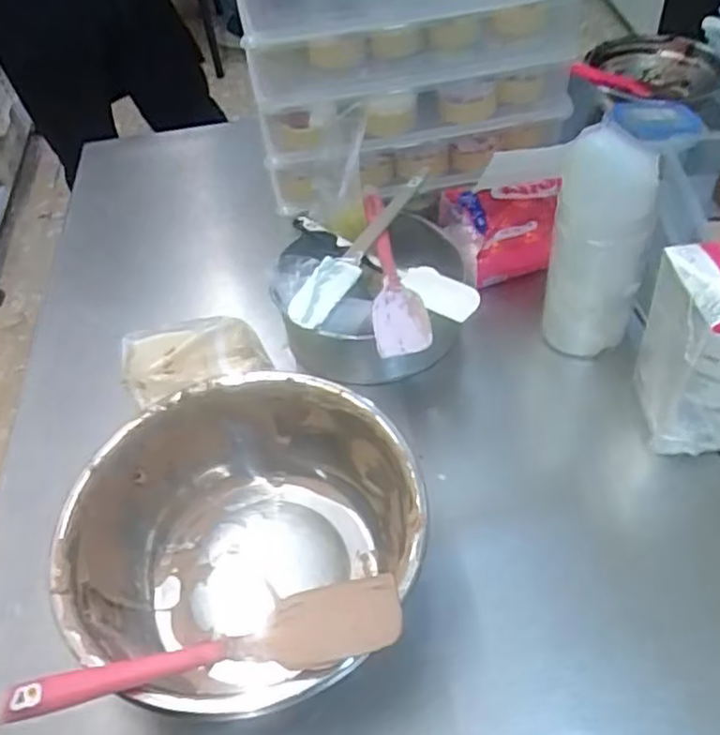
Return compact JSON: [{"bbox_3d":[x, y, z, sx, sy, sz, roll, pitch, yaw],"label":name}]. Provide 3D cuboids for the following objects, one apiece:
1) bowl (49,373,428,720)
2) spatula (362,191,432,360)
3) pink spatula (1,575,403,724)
[{"bbox_3d":[-0.086,0.145,0.560,0.269,0.109,0.262,-3,49,4],"label":"bowl"},{"bbox_3d":[0.034,-0.091,0.729,0.053,0.036,0.225,-7,49,0],"label":"spatula"},{"bbox_3d":[-0.097,0.177,0.447,0.246,0.013,0.050,-10,49,-2],"label":"pink spatula"}]

